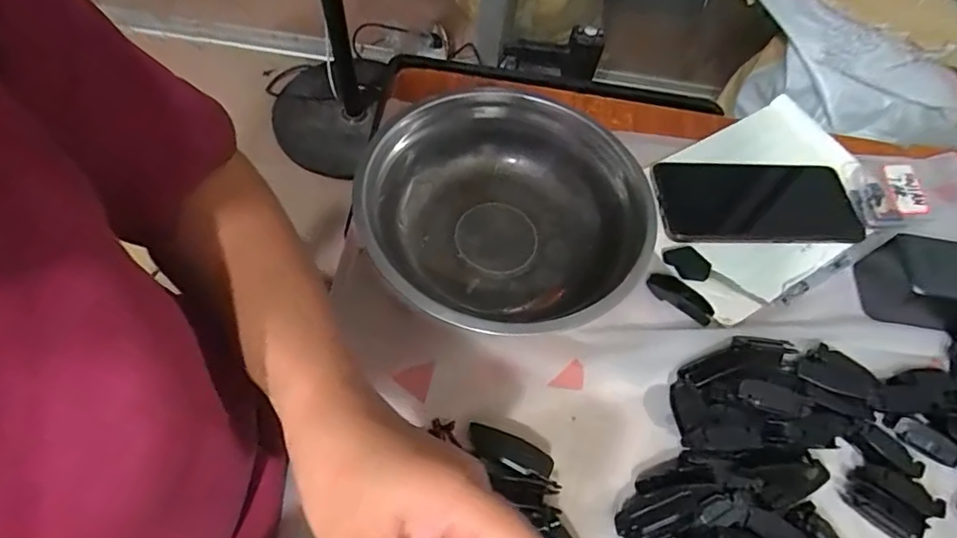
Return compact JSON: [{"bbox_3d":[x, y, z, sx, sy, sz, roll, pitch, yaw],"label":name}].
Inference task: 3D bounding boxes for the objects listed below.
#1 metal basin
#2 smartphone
[{"bbox_3d":[0.021,-0.035,0.387,0.198,0.056,0.186,3,60,-5],"label":"metal basin"},{"bbox_3d":[0.233,-0.055,0.446,0.169,0.015,0.077,2,60,-5],"label":"smartphone"}]

